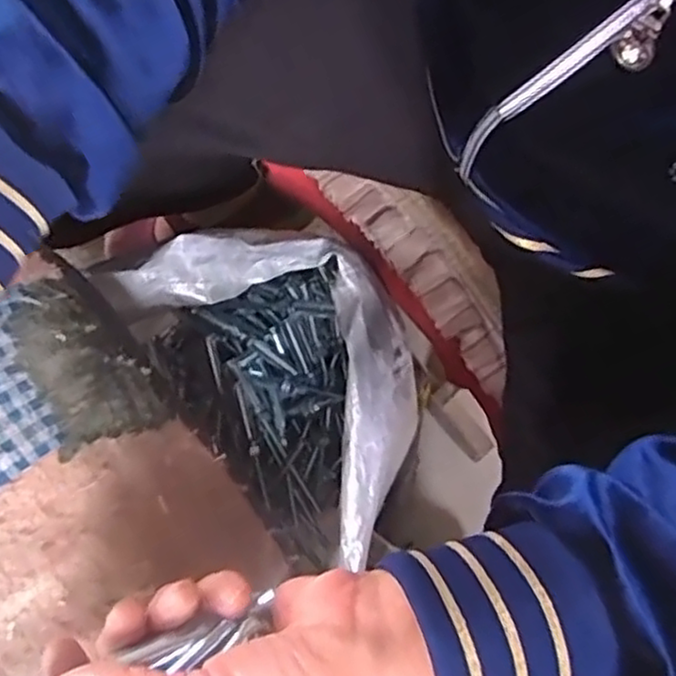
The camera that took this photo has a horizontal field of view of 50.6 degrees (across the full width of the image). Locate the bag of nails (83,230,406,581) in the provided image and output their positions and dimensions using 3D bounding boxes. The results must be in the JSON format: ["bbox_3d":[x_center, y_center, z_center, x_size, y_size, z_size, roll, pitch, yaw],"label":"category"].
[{"bbox_3d":[-0.040,0.029,0.541,0.178,0.199,0.227,-31,80,-5],"label":"bag of nails"}]

